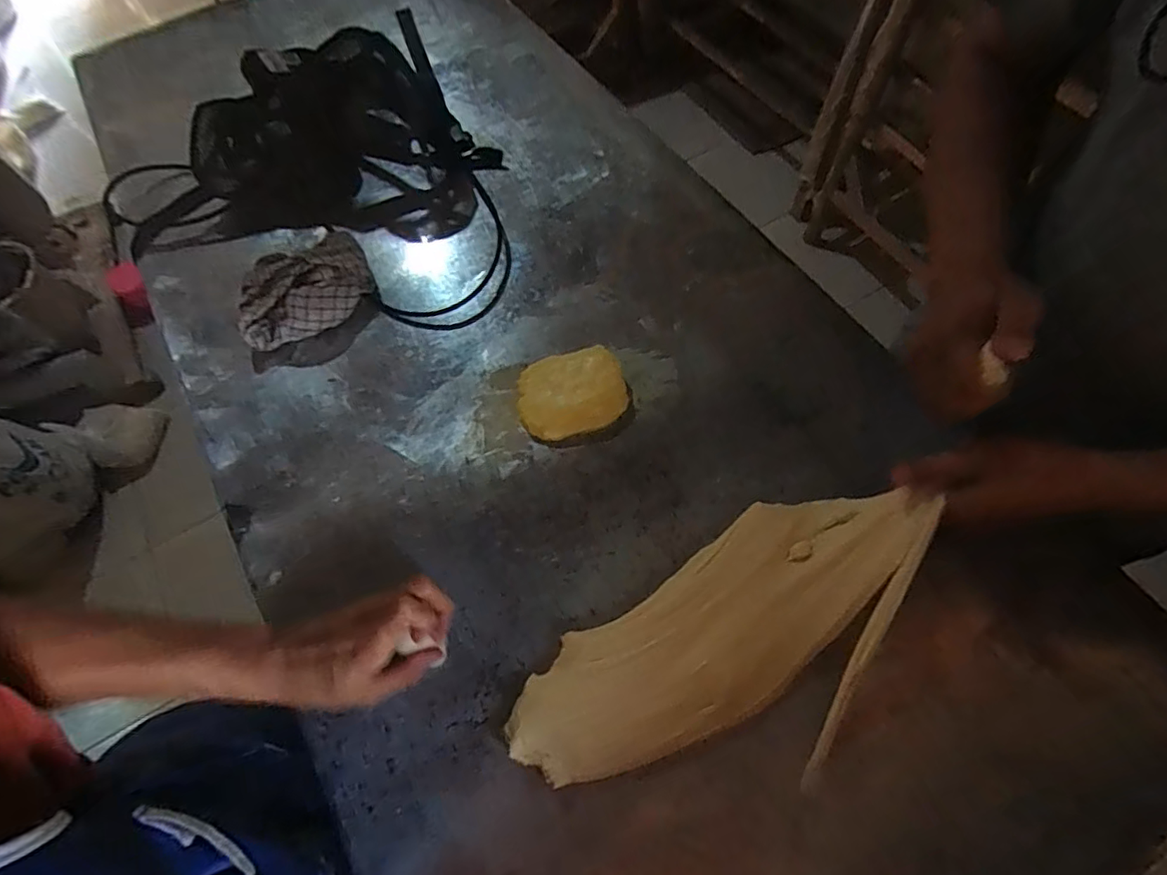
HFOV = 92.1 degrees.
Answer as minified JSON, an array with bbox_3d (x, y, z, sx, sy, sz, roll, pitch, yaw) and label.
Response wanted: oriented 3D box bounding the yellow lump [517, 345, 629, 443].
[{"bbox_3d":[-0.012,-0.043,0.546,0.100,0.027,0.085,-15,63,-4],"label":"yellow lump"}]

